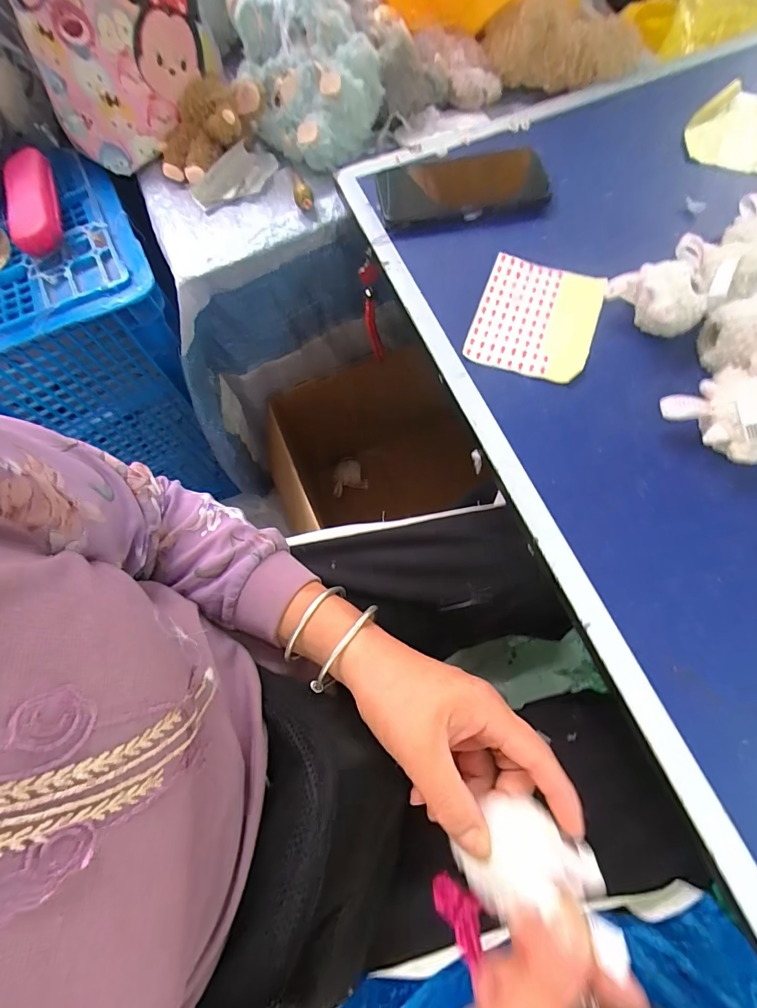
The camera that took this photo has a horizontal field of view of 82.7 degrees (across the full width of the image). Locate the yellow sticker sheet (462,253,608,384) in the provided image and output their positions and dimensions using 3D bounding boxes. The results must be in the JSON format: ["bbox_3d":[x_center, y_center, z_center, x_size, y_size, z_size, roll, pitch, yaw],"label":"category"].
[{"bbox_3d":[0.138,-0.165,0.377,0.099,0.010,0.116,19,72,11],"label":"yellow sticker sheet"}]

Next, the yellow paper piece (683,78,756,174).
[{"bbox_3d":[0.375,-0.390,0.446,0.092,0.019,0.116,27,72,13],"label":"yellow paper piece"}]

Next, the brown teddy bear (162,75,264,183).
[{"bbox_3d":[-0.192,-0.423,0.485,0.127,0.059,0.077,-43,72,-13],"label":"brown teddy bear"}]

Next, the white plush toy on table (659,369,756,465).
[{"bbox_3d":[0.253,-0.062,0.310,0.063,0.037,0.068,-1,70,4],"label":"white plush toy on table"}]

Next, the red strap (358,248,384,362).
[{"bbox_3d":[-0.007,-0.224,0.516,0.019,0.173,0.030,-5,69,2],"label":"red strap"}]

